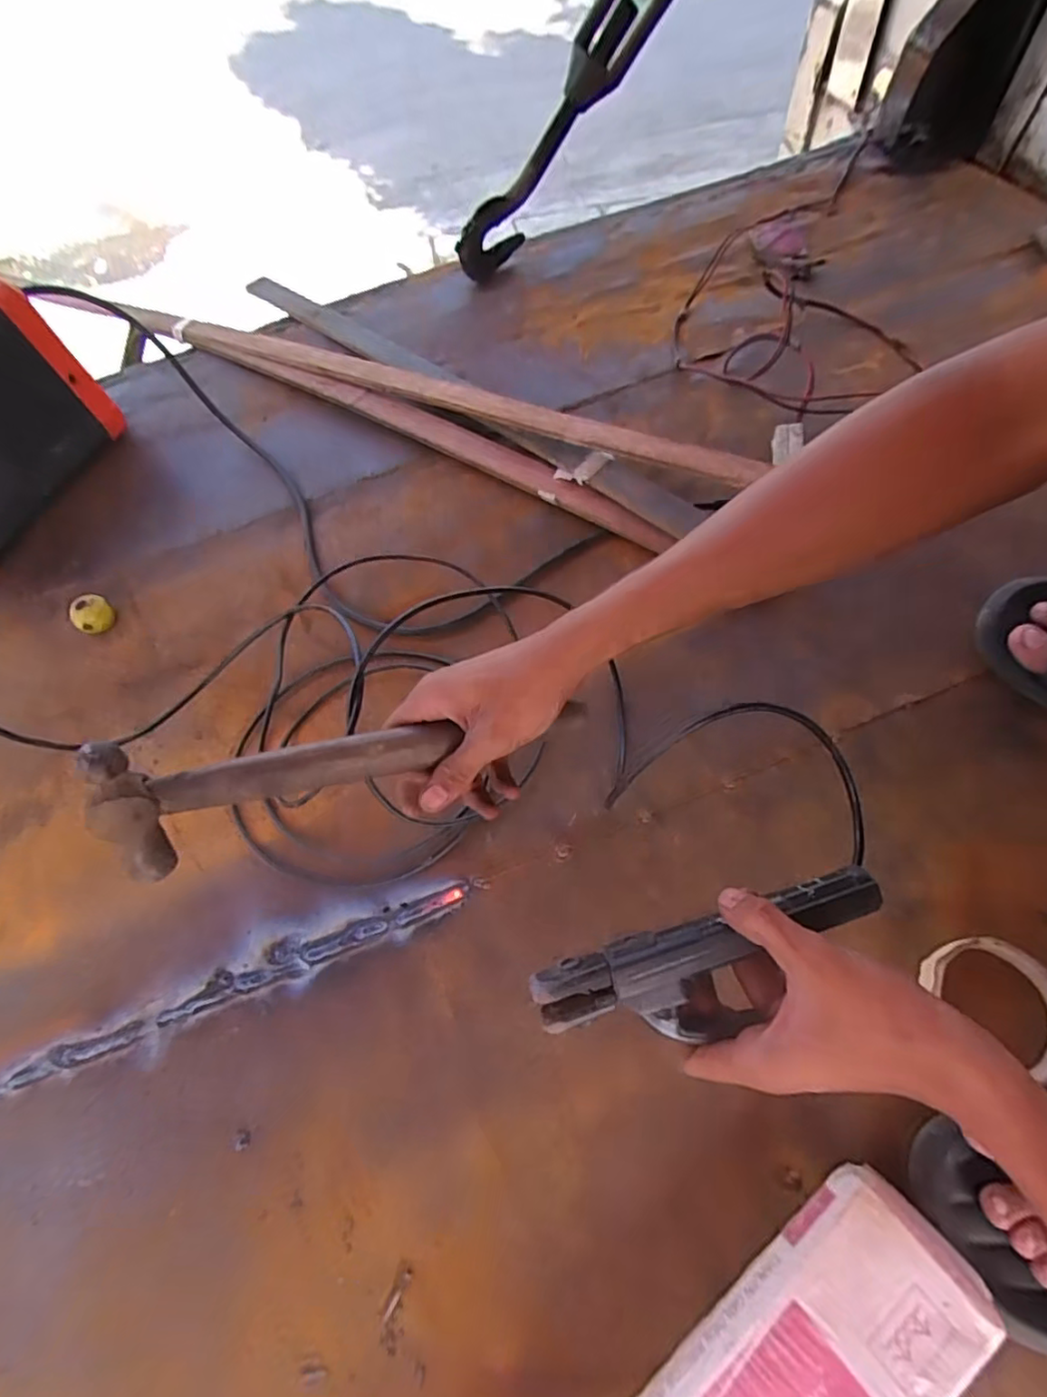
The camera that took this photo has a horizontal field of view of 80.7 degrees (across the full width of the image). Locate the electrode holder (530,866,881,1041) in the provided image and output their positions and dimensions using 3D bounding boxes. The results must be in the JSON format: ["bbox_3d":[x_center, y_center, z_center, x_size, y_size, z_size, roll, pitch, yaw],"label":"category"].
[{"bbox_3d":[0.104,0.147,0.332,0.191,0.035,0.059,-16,65,-9],"label":"electrode holder"}]

